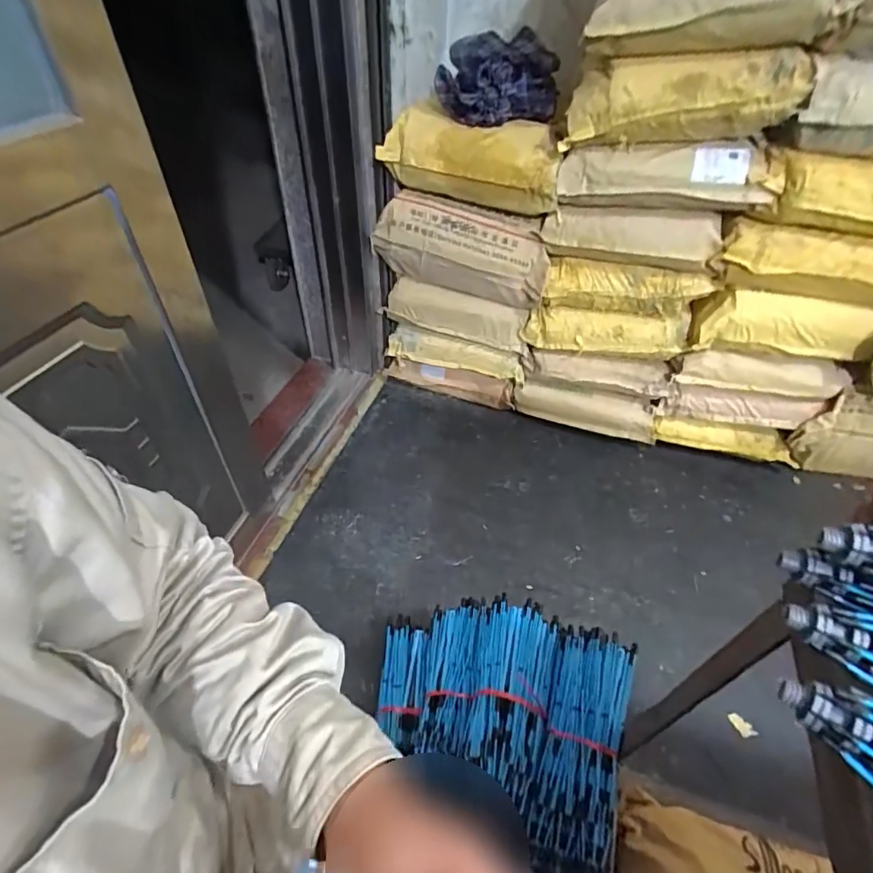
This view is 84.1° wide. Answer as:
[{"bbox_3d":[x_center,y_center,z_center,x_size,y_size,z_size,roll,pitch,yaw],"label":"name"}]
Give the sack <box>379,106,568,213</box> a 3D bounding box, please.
[{"bbox_3d":[0.090,-0.702,1.208,0.427,0.159,0.259,10,46,7],"label":"sack"}]

